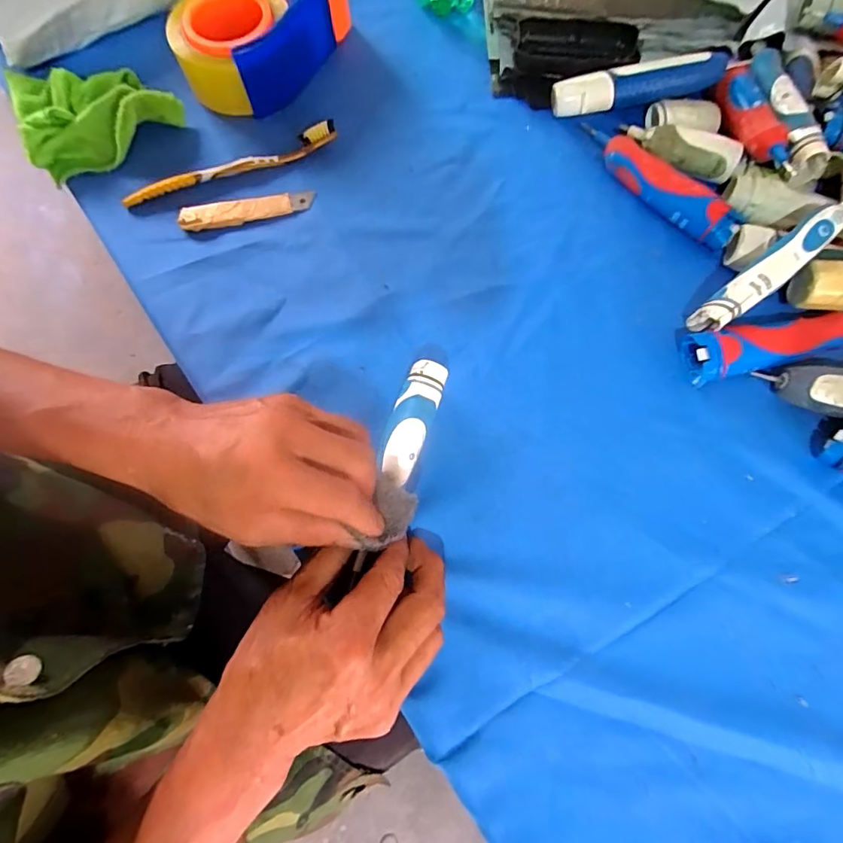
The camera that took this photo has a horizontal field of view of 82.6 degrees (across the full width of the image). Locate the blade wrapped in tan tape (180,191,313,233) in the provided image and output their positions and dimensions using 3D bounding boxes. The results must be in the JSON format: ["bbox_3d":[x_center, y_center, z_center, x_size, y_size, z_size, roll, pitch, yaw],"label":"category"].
[{"bbox_3d":[-0.146,-0.178,0.402,0.110,0.008,0.023,-14,74,-4],"label":"blade wrapped in tan tape"}]

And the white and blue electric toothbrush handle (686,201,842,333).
[{"bbox_3d":[0.263,-0.117,0.352,0.143,0.030,0.024,-40,77,3],"label":"white and blue electric toothbrush handle"}]

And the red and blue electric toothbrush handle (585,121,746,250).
[{"bbox_3d":[0.194,-0.200,0.400,0.031,0.025,0.151,-42,77,-11],"label":"red and blue electric toothbrush handle"}]

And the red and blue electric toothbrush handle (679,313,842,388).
[{"bbox_3d":[0.258,-0.056,0.356,0.119,0.028,0.034,-10,74,-3],"label":"red and blue electric toothbrush handle"}]

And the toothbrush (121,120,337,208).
[{"bbox_3d":[-0.161,-0.216,0.409,0.184,0.017,0.011,-22,74,-6],"label":"toothbrush"}]

